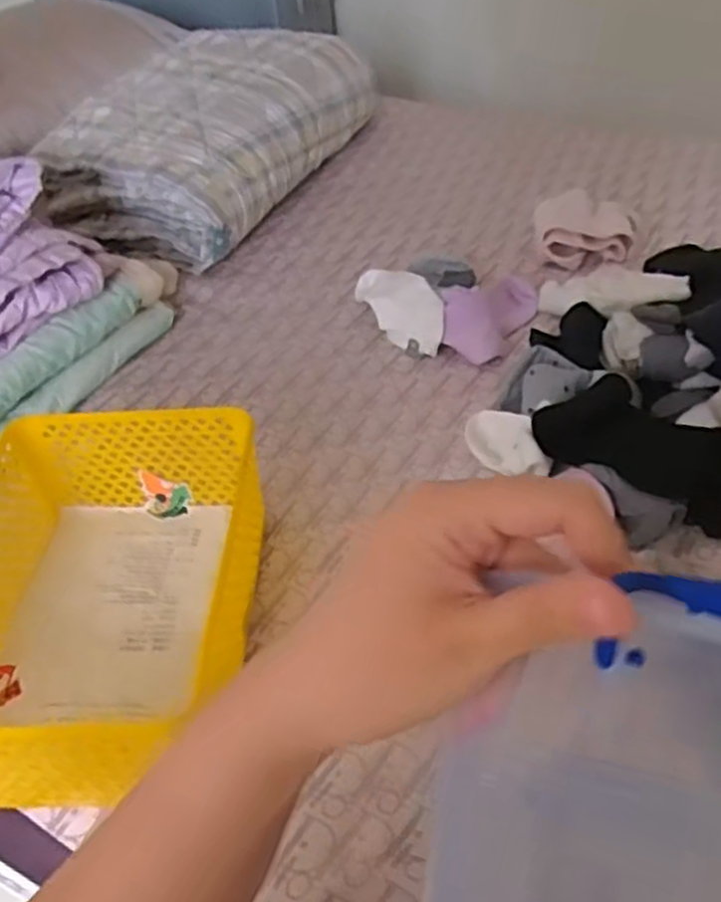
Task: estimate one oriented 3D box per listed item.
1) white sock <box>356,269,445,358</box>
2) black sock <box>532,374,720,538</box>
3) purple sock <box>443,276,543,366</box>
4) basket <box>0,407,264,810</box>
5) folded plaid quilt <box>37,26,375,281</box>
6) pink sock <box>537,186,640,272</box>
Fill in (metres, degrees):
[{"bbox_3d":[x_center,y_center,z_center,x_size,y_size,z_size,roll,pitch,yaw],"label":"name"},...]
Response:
[{"bbox_3d":[0.043,-0.156,0.834,0.065,0.048,0.136,-21,47,-13],"label":"white sock"},{"bbox_3d":[0.235,-0.006,0.631,0.170,0.055,0.085,27,54,13],"label":"black sock"},{"bbox_3d":[0.136,-0.155,0.810,0.071,0.052,0.128,22,53,26],"label":"purple sock"},{"bbox_3d":[-0.186,0.103,0.563,0.208,0.115,0.276,-2,46,5],"label":"basket"},{"bbox_3d":[-0.219,-0.447,1.083,0.326,0.157,0.440,18,51,23],"label":"folded plaid quilt"},{"bbox_3d":[0.269,-0.260,0.902,0.121,0.045,0.102,3,46,10],"label":"pink sock"}]

